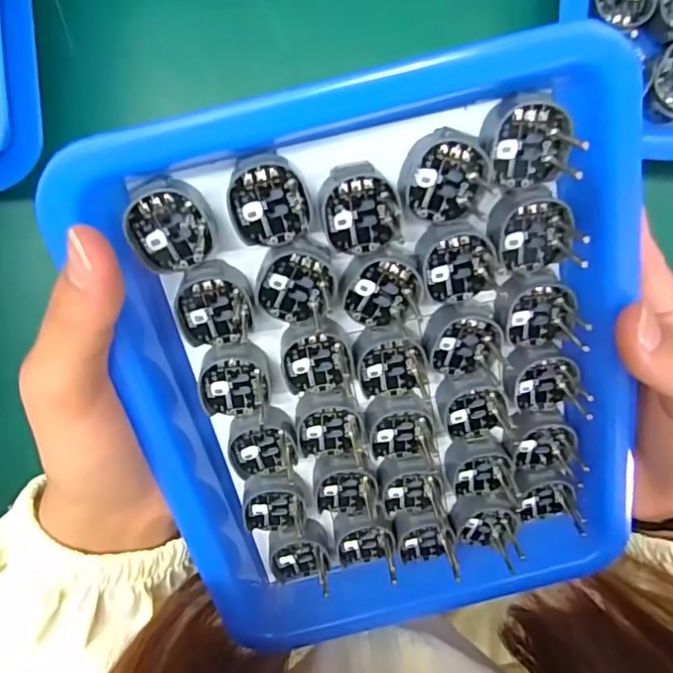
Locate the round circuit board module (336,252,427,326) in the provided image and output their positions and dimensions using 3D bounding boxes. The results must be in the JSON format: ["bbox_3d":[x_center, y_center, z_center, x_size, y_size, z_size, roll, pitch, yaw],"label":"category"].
[{"bbox_3d":[0.015,-0.017,0.201,0.027,0.010,0.027,-3,119,-6],"label":"round circuit board module"}]

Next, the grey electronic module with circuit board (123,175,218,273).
[{"bbox_3d":[-0.053,-0.036,0.186,0.026,0.012,0.029,-8,118,-10],"label":"grey electronic module with circuit board"}]

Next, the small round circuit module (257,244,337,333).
[{"bbox_3d":[-0.014,-0.019,0.200,0.027,0.011,0.027,-3,117,-7],"label":"small round circuit module"}]

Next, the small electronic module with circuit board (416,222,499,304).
[{"bbox_3d":[0.041,-0.026,0.201,0.027,0.012,0.027,-15,118,0],"label":"small electronic module with circuit board"}]

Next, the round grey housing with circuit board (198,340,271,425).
[{"bbox_3d":[-0.037,0.016,0.212,0.025,0.007,0.031,-1,115,-14],"label":"round grey housing with circuit board"}]

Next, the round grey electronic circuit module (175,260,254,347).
[{"bbox_3d":[-0.042,-0.012,0.200,0.025,0.011,0.030,-5,117,-11],"label":"round grey electronic circuit module"}]

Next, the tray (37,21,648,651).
[{"bbox_3d":[0.021,0.027,0.219,0.169,0.025,0.228,-13,117,0],"label":"tray"}]

